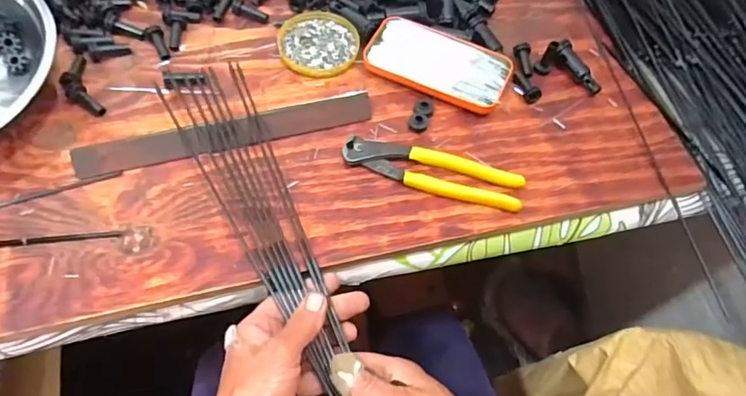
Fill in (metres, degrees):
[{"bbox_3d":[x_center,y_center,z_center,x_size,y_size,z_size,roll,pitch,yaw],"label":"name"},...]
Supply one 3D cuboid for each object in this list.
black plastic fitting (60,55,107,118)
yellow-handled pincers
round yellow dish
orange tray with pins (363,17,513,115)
[{"bbox_3d":[-0.281,-0.108,0.493,0.028,0.011,0.078,-25,65,-17],"label":"black plastic fitting"},{"bbox_3d":[0.054,-0.024,0.477,0.164,0.012,0.039,16,60,5],"label":"yellow-handled pincers"},{"bbox_3d":[-0.058,-0.166,0.549,0.082,0.011,0.085,2,60,-3],"label":"round yellow dish"},{"bbox_3d":[0.068,-0.141,0.538,0.145,0.012,0.081,22,61,8],"label":"orange tray with pins"}]

